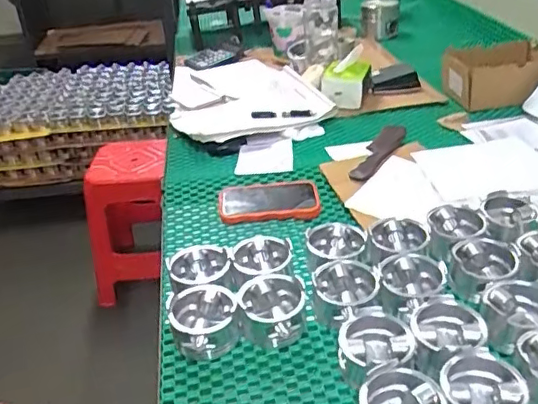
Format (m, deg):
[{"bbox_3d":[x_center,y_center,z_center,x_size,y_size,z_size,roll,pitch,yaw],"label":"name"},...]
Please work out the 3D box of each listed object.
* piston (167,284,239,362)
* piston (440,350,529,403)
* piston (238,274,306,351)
[{"bbox_3d":[-0.076,0.140,0.658,0.074,0.050,0.080,-1,31,1],"label":"piston"},{"bbox_3d":[0.206,0.189,0.545,0.075,0.046,0.079,-1,31,1],"label":"piston"},{"bbox_3d":[0.005,0.131,0.662,0.076,0.045,0.090,-3,31,-3],"label":"piston"}]

